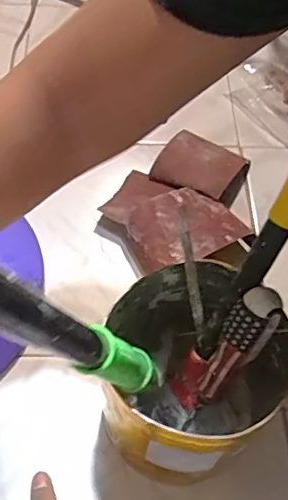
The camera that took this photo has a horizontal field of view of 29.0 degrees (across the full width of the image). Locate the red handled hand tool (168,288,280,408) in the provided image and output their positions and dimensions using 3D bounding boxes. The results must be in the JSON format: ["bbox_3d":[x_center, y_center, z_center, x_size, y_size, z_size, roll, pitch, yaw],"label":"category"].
[{"bbox_3d":[0.063,0.087,0.462,0.030,0.146,0.045,-13,56,-37],"label":"red handled hand tool"}]

